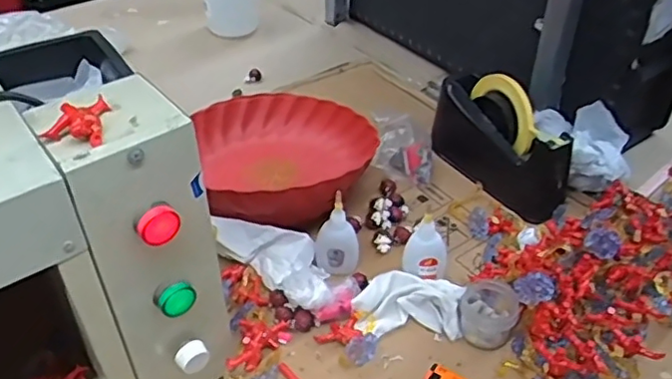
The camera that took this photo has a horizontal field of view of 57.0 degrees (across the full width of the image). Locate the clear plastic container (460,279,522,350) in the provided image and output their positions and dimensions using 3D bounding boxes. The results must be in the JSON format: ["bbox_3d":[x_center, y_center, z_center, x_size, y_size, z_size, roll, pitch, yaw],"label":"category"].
[{"bbox_3d":[0.147,0.120,0.600,0.053,0.042,0.058,3,42,-3],"label":"clear plastic container"}]

